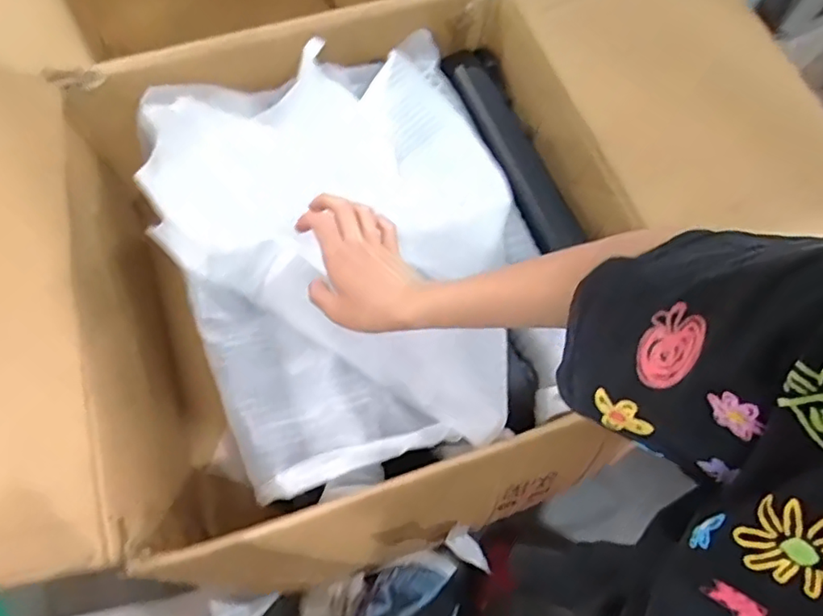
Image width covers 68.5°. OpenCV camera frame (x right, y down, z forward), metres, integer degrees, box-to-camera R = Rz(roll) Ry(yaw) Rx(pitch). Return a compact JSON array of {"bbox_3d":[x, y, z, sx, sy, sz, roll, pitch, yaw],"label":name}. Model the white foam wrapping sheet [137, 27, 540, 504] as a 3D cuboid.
[{"bbox_3d":[-0.067,-0.082,0.651,0.368,0.084,0.483,-17,71,-8],"label":"white foam wrapping sheet"}]

